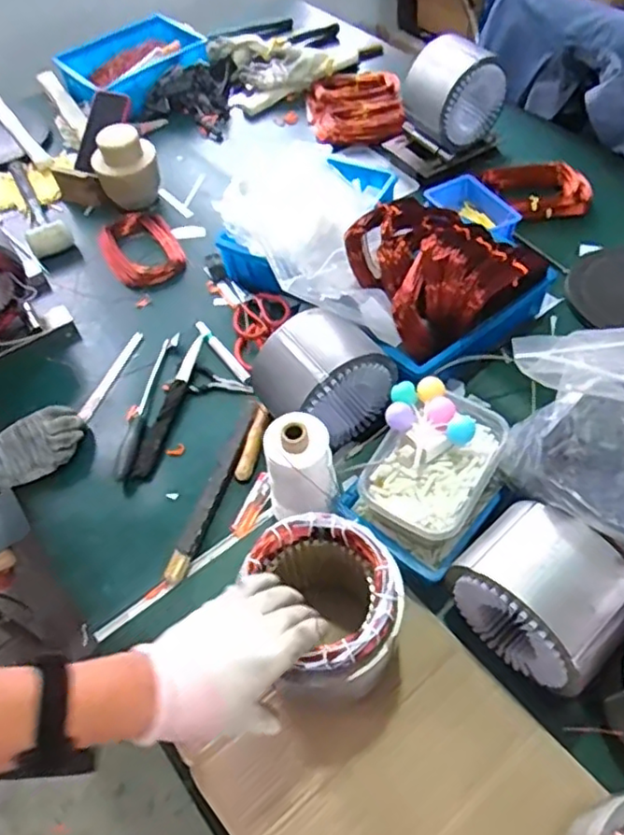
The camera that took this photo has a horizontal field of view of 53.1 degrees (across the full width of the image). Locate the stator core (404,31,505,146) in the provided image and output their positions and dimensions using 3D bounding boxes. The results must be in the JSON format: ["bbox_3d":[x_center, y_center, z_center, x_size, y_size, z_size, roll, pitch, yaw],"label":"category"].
[{"bbox_3d":[0.253,-0.573,1.100,0.147,0.142,0.108,-26,57,-13],"label":"stator core"}]

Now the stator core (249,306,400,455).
[{"bbox_3d":[0.020,-0.045,0.798,0.147,0.145,0.123,-32,59,-17],"label":"stator core"}]

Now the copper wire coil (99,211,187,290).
[{"bbox_3d":[-0.294,-0.296,1.071,0.121,0.031,0.164,-27,57,-14],"label":"copper wire coil"}]

